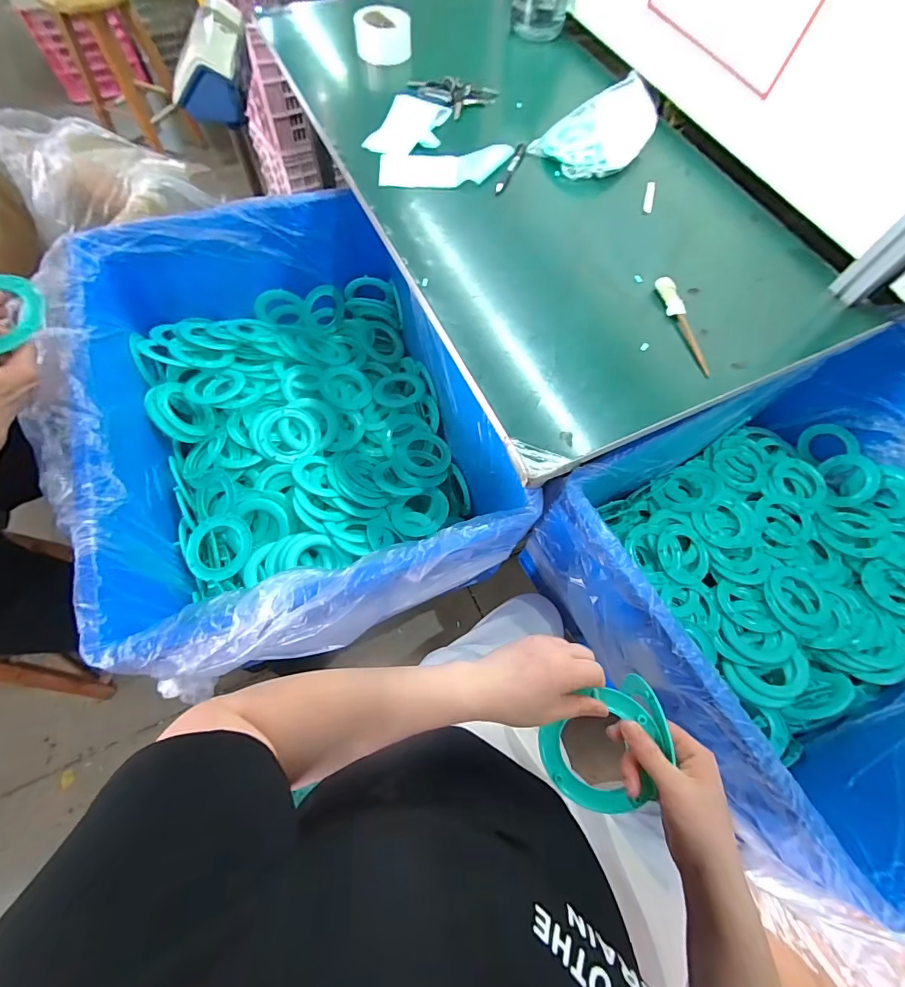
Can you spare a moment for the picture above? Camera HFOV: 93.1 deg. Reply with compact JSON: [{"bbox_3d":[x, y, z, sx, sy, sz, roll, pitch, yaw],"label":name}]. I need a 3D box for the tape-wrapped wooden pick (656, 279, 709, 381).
[{"bbox_3d":[0.316,-0.230,0.585,0.018,0.030,0.155,-11,68,-8],"label":"tape-wrapped wooden pick"}]

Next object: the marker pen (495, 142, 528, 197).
[{"bbox_3d":[0.099,-0.547,0.721,0.020,0.020,0.133,20,67,5],"label":"marker pen"}]

